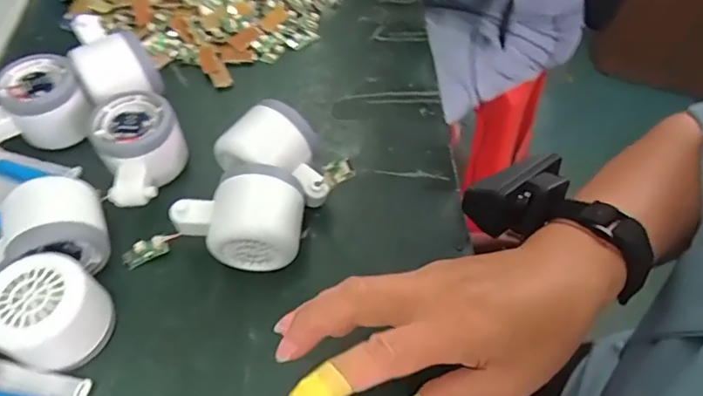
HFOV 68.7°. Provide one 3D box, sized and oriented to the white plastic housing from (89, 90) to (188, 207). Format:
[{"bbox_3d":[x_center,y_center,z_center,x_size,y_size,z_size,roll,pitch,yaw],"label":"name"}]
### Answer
[{"bbox_3d":[-0.153,-0.034,0.380,0.057,0.049,0.077,-19,56,-12],"label":"white plastic housing"}]

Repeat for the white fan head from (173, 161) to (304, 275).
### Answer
[{"bbox_3d":[-0.074,0.013,0.349,0.085,0.054,0.055,4,54,3],"label":"white fan head"}]

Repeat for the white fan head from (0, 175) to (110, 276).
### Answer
[{"bbox_3d":[-0.194,0.019,0.338,0.055,0.050,0.048,-21,56,-14],"label":"white fan head"}]

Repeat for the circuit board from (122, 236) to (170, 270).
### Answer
[{"bbox_3d":[-0.145,0.037,0.362,0.031,0.007,0.016,-19,56,-13],"label":"circuit board"}]

